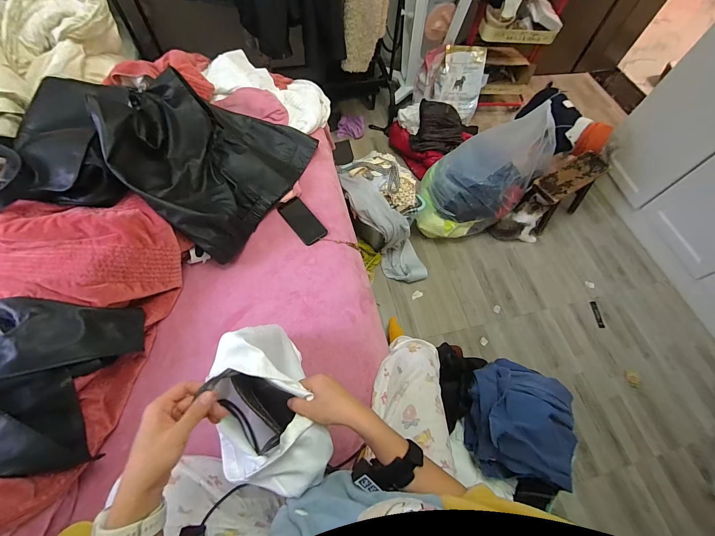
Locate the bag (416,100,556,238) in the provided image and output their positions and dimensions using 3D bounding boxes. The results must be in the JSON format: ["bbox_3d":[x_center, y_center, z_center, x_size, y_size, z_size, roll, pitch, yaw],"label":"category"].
[{"bbox_3d":[0.500,-0.394,1.268,0.436,0.502,0.314,-1,63,-4],"label":"bag"}]

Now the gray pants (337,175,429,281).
[{"bbox_3d":[0.120,-0.165,1.292,0.178,0.524,0.159,-46,30,-22],"label":"gray pants"}]

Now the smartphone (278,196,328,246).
[{"bbox_3d":[-0.164,-0.140,0.924,0.077,0.011,0.158,-38,78,-14],"label":"smartphone"}]

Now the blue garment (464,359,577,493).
[{"bbox_3d":[0.418,0.377,0.779,0.238,0.148,0.271,7,63,0],"label":"blue garment"}]

